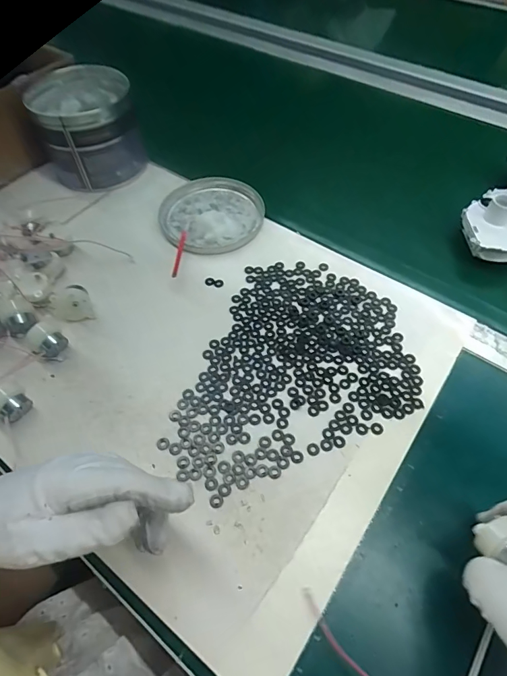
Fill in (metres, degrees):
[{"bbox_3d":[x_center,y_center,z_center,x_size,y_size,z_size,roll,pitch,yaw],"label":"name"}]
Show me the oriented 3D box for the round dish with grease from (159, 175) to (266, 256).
[{"bbox_3d":[-0.052,-0.160,0.505,0.126,0.024,0.129,0,56,0],"label":"round dish with grease"}]

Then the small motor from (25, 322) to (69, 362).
[{"bbox_3d":[-0.200,0.005,0.386,0.032,0.030,0.028,36,63,22],"label":"small motor"}]

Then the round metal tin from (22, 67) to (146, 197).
[{"bbox_3d":[-0.220,-0.280,0.531,0.124,0.102,0.126,-20,58,-13],"label":"round metal tin"}]

